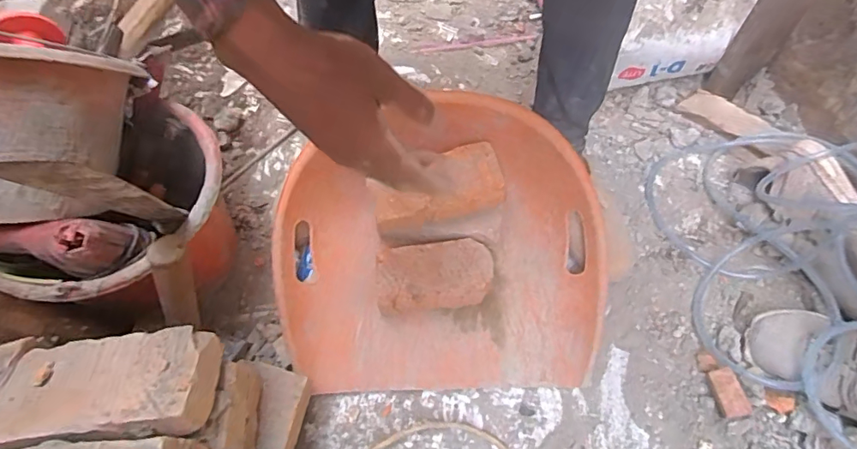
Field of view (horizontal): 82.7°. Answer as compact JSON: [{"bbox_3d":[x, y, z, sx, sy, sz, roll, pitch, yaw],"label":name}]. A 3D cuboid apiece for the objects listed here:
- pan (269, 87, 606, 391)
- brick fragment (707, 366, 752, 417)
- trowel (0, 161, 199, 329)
[{"bbox_3d":[0.011,0.018,0.668,0.425,0.161,0.366,-1,60,1],"label":"pan"},{"bbox_3d":[0.367,0.207,0.599,0.031,0.027,0.058,-12,61,-6],"label":"brick fragment"},{"bbox_3d":[-0.262,0.016,0.428,0.073,0.315,0.070,26,64,15],"label":"trowel"}]

